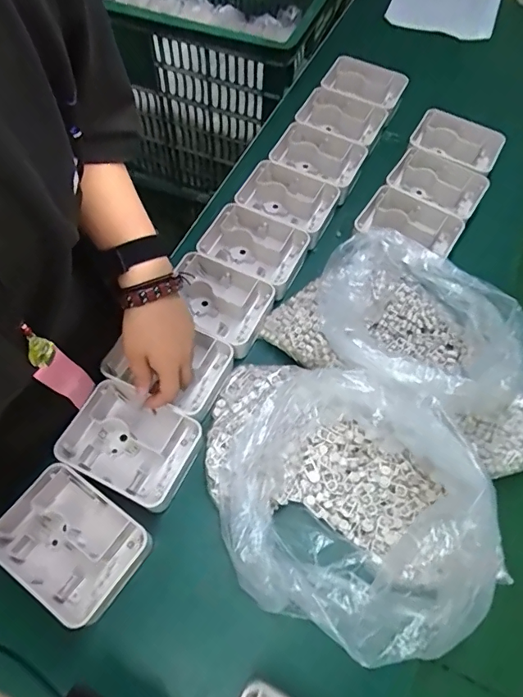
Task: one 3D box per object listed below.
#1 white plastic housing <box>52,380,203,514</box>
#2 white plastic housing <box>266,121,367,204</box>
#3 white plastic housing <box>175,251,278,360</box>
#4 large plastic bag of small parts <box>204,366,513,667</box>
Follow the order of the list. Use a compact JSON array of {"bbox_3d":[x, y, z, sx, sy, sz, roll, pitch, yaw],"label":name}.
[{"bbox_3d":[-0.137,0.104,0.507,0.126,0.049,0.101,24,63,10],"label":"white plastic housing"},{"bbox_3d":[0.081,-0.281,0.723,0.137,0.048,0.100,25,63,11],"label":"white plastic housing"},{"bbox_3d":[-0.057,-0.055,0.601,0.130,0.044,0.100,29,64,12],"label":"white plastic housing"},{"bbox_3d":[0.065,0.130,0.447,0.303,0.117,0.223,28,64,12],"label":"large plastic bag of small parts"}]

